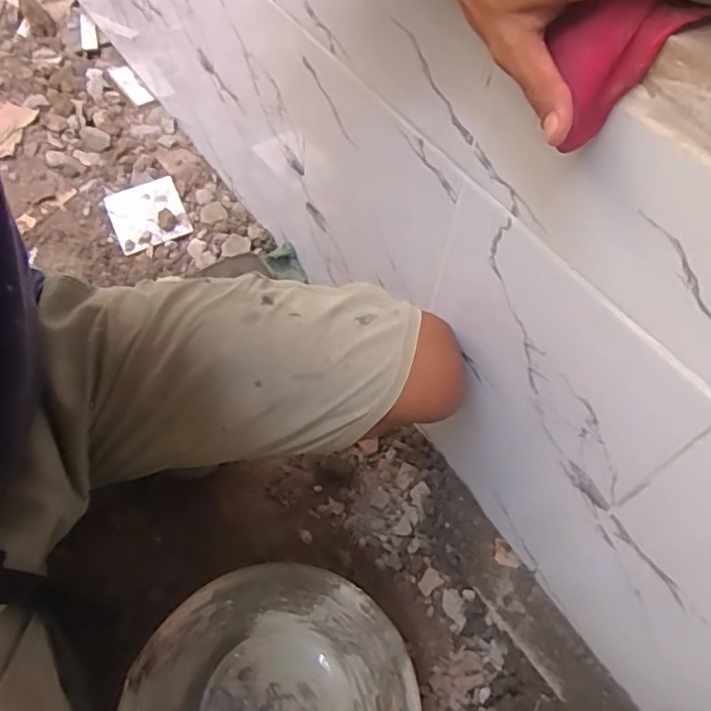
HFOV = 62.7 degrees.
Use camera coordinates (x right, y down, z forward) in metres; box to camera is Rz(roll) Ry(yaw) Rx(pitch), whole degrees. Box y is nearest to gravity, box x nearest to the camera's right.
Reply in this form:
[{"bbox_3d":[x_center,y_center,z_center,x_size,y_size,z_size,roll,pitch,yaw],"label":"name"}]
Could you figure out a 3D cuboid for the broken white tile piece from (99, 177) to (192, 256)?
[{"bbox_3d":[-0.357,-0.241,0.997,0.122,0.008,0.139,-24,64,-8],"label":"broken white tile piece"}]

